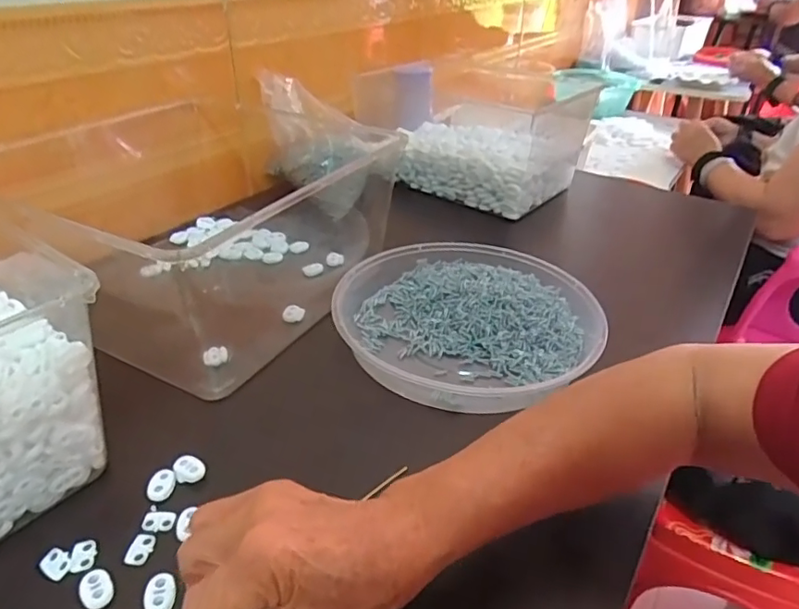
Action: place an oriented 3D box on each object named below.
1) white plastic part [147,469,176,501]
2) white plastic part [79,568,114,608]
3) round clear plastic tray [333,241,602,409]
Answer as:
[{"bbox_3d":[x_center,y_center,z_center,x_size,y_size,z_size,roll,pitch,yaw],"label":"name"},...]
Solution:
[{"bbox_3d":[-0.155,0.117,0.361,0.016,0.004,0.022,3,33,1],"label":"white plastic part"},{"bbox_3d":[-0.166,0.155,0.305,0.015,0.004,0.024,-22,40,-32],"label":"white plastic part"},{"bbox_3d":[0.057,0.013,0.503,0.229,0.038,0.223,1,33,-1],"label":"round clear plastic tray"}]

